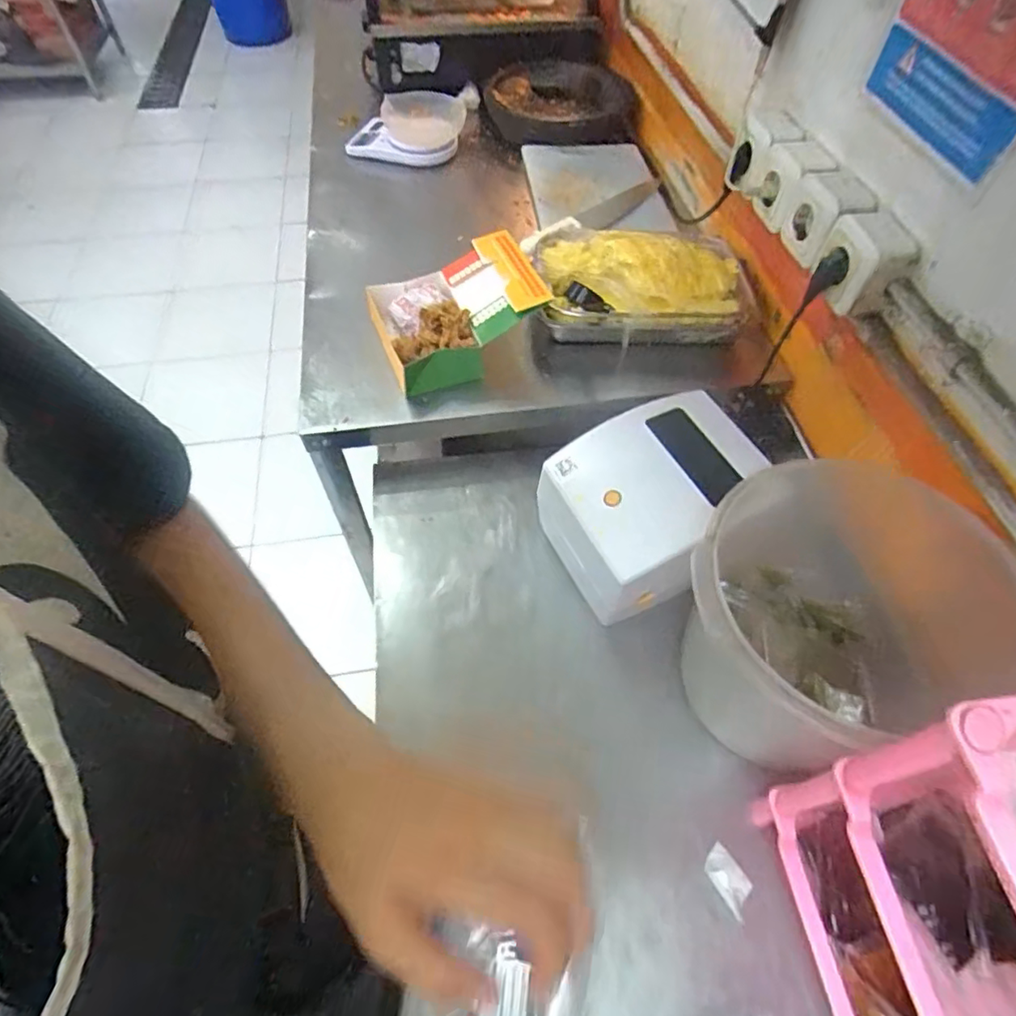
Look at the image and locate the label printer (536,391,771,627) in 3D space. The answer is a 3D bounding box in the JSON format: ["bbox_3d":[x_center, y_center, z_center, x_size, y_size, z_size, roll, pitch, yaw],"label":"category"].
[{"bbox_3d":[0.162,0.010,0.658,0.199,0.177,0.195,-26,60,-16],"label":"label printer"}]

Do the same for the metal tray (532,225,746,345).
[{"bbox_3d":[0.180,-0.324,0.823,0.294,0.074,0.206,7,56,5],"label":"metal tray"}]

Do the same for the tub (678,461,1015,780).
[{"bbox_3d":[0.300,0.100,0.575,0.266,0.237,0.228,-20,58,-13],"label":"tub"}]

